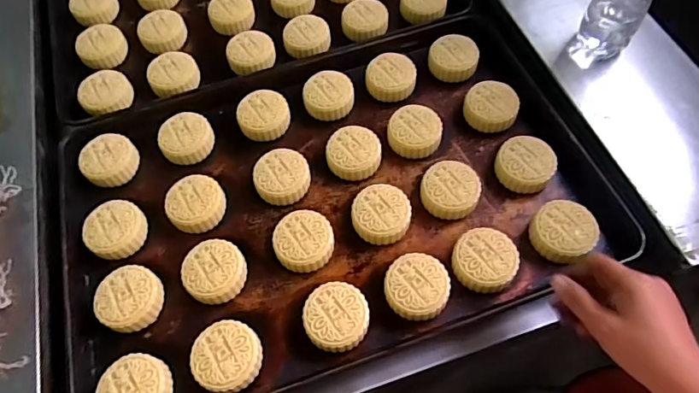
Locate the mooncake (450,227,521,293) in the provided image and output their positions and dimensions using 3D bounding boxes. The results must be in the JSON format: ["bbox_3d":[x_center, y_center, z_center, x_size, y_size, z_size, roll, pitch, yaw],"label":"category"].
[{"bbox_3d":[0.143,0.068,0.508,0.065,0.030,0.065,-2,61,3],"label":"mooncake"}]

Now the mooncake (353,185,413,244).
[{"bbox_3d":[0.036,0.020,0.543,0.064,0.027,0.064,-2,61,3],"label":"mooncake"}]

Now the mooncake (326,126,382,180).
[{"bbox_3d":[0.005,-0.055,0.586,0.065,0.025,0.063,-3,61,3],"label":"mooncake"}]

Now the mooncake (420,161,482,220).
[{"bbox_3d":[0.117,-0.007,0.553,0.063,0.028,0.066,-2,61,3],"label":"mooncake"}]

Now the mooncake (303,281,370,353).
[{"bbox_3d":[-0.013,0.121,0.486,0.064,0.022,0.066,-2,61,3],"label":"mooncake"}]

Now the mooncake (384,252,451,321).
[{"bbox_3d":[0.070,0.095,0.498,0.064,0.029,0.065,0,61,0],"label":"mooncake"}]

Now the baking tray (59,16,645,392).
[{"bbox_3d":[-0.025,-0.002,0.561,0.589,0.060,0.391,-16,62,-9],"label":"baking tray"}]

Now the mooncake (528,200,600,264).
[{"bbox_3d":[0.231,0.039,0.520,0.061,0.036,0.064,-2,61,3],"label":"mooncake"}]

